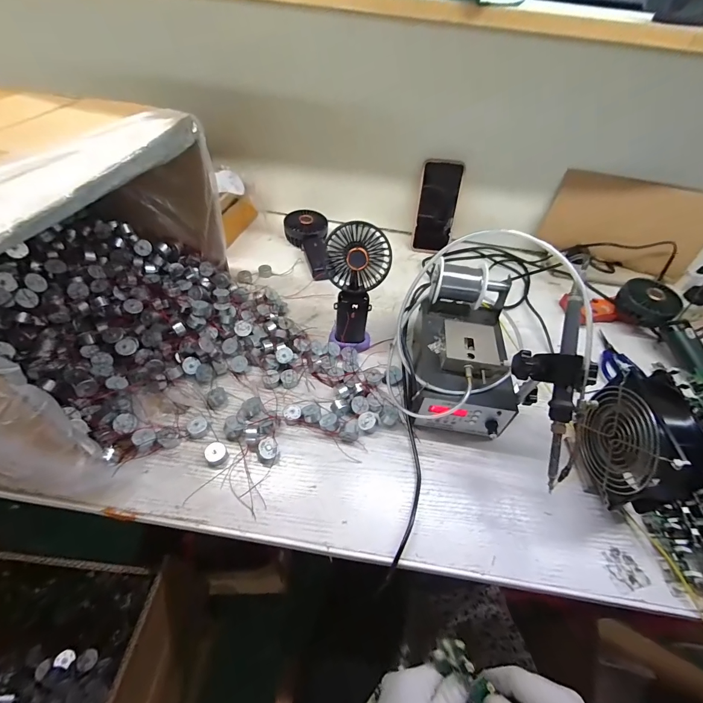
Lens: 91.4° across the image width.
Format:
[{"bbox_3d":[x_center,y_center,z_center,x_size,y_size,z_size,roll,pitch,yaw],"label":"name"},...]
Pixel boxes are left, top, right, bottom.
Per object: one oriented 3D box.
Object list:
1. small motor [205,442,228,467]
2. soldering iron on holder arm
[{"bbox_3d":[-0.156,0.118,0.397,0.024,0.015,0.022,3,50,-3],"label":"small motor"},{"bbox_3d":[0.206,0.039,0.348,0.066,0.041,0.180,7,88,0],"label":"soldering iron on holder arm"}]

